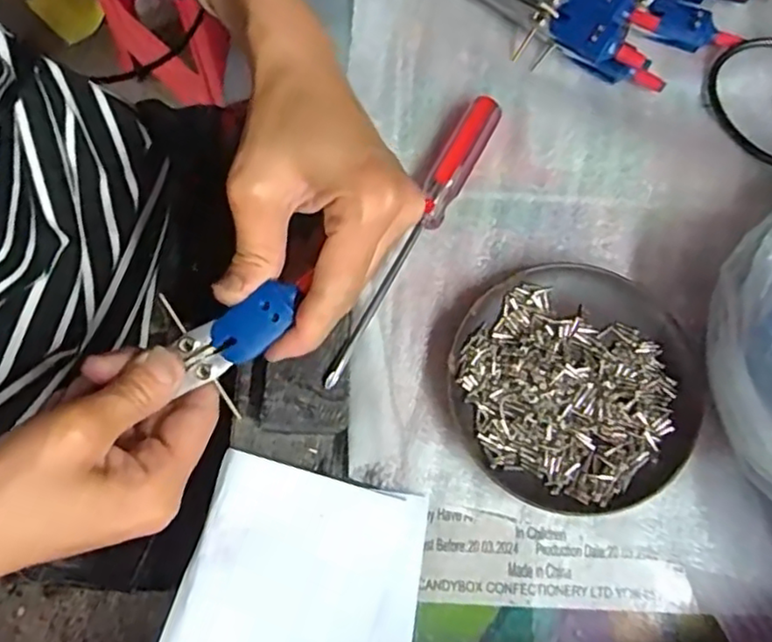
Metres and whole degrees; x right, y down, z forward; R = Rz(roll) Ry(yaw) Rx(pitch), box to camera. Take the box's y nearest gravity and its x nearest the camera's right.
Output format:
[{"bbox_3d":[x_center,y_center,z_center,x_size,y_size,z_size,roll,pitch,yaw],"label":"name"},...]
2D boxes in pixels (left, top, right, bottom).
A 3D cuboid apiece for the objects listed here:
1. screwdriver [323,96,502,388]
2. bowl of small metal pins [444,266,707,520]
[{"bbox_3d":[0.015,-0.044,0.333,0.018,0.018,0.174,28,74,7],"label":"screwdriver"},{"bbox_3d":[0.091,0.032,0.316,0.117,0.016,0.115,0,74,-1],"label":"bowl of small metal pins"}]

